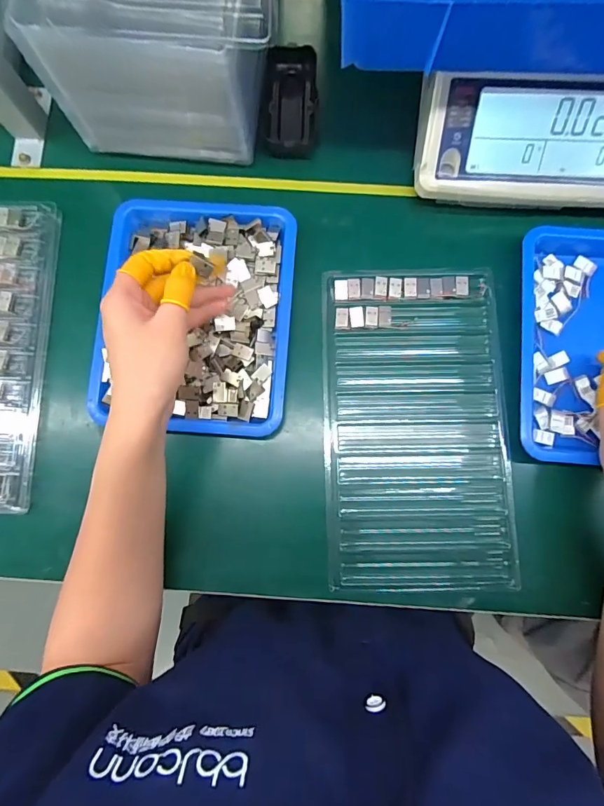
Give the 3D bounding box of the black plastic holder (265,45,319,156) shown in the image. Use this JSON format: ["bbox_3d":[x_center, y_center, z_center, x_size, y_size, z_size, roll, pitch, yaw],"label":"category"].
[{"bbox_3d":[-0.010,-0.301,0.426,0.050,0.023,0.115,2,82,0],"label":"black plastic holder"}]

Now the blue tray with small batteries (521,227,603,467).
[{"bbox_3d":[0.284,-0.055,0.385,0.169,0.029,0.221,5,82,0],"label":"blue tray with small batteries"}]

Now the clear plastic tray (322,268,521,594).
[{"bbox_3d":[0.103,0.019,0.385,0.159,0.009,0.289,-1,83,-1],"label":"clear plastic tray"}]

